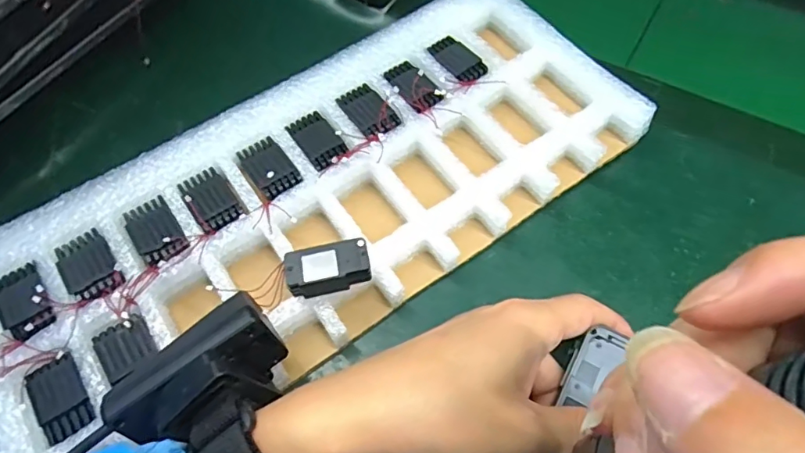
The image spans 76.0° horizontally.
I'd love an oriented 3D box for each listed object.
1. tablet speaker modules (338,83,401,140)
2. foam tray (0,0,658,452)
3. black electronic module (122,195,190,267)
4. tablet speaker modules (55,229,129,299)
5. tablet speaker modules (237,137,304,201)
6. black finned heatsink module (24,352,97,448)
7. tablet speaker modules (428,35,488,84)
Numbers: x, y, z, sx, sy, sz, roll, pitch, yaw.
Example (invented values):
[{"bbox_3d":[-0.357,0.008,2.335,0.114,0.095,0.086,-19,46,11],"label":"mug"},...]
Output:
[{"bbox_3d":[-0.021,-0.071,0.312,0.024,0.007,0.040,-30,63,-17],"label":"tablet speaker modules"},{"bbox_3d":[-0.049,-0.020,0.287,0.371,0.034,0.157,-32,67,-15],"label":"foam tray"},{"bbox_3d":[-0.133,0.002,0.275,0.023,0.009,0.041,-34,68,-15],"label":"black electronic module"},{"bbox_3d":[-0.163,0.019,0.266,0.025,0.009,0.041,-34,65,-19],"label":"tablet speaker modules"},{"bbox_3d":[-0.076,-0.034,0.298,0.023,0.012,0.044,-31,64,-17],"label":"tablet speaker modules"},{"bbox_3d":[-0.156,0.079,0.235,0.023,0.005,0.037,-29,67,-13],"label":"black finned heatsink module"},{"bbox_3d":[0.035,-0.106,0.327,0.024,0.006,0.042,-38,66,-21],"label":"tablet speaker modules"}]

